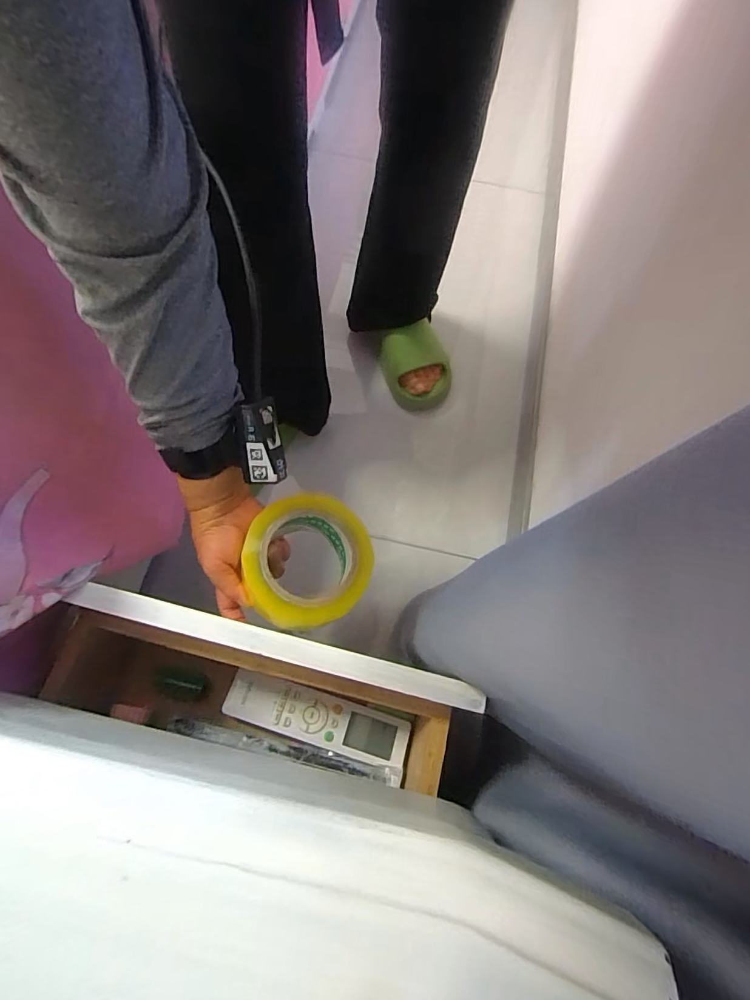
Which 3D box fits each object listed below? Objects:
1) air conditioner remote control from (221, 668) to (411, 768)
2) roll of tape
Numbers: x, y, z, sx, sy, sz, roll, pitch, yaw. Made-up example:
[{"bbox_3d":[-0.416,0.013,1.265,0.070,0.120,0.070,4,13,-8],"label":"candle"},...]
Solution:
[{"bbox_3d":[-0.061,0.222,0.458,0.188,0.027,0.045,16,70,3],"label":"air conditioner remote control"},{"bbox_3d":[-0.058,0.052,0.399,0.110,0.051,0.117,1,70,-2],"label":"roll of tape"}]

